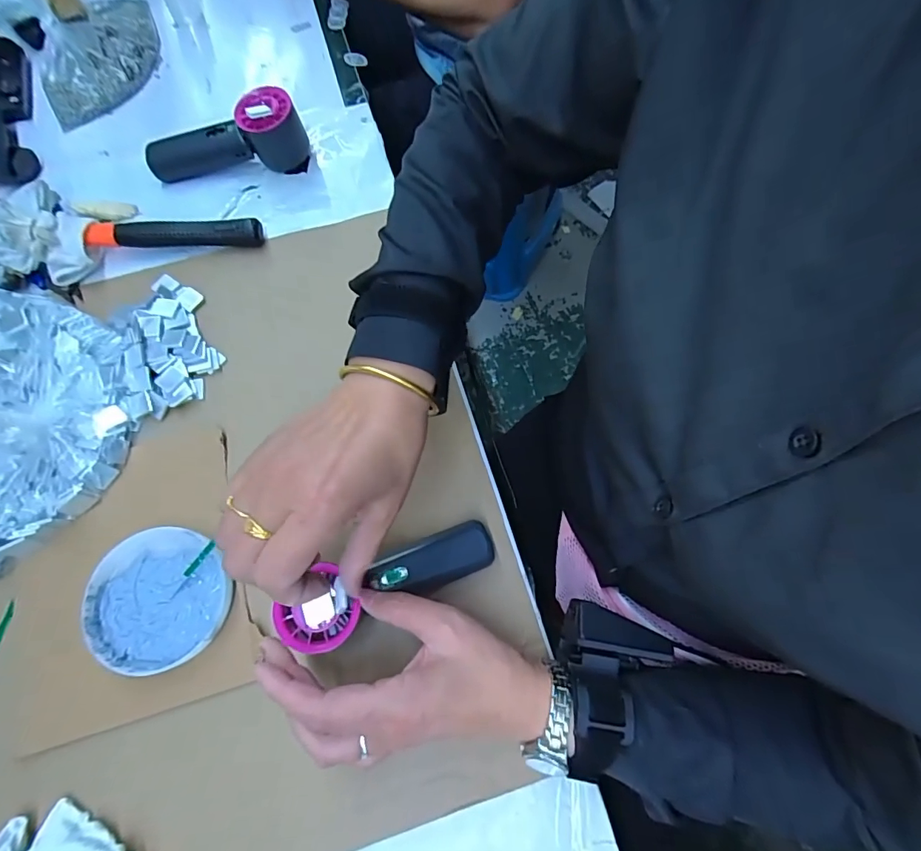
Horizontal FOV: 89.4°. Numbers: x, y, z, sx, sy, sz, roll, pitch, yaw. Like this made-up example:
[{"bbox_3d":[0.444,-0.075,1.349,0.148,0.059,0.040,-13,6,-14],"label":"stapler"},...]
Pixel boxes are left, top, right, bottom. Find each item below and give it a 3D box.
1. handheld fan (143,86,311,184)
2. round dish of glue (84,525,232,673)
[{"bbox_3d":[-0.238,-0.291,0.469,0.155,0.057,0.046,-7,72,-4],"label":"handheld fan"},{"bbox_3d":[-0.227,0.130,0.352,0.098,0.017,0.098,1,72,-2],"label":"round dish of glue"}]

